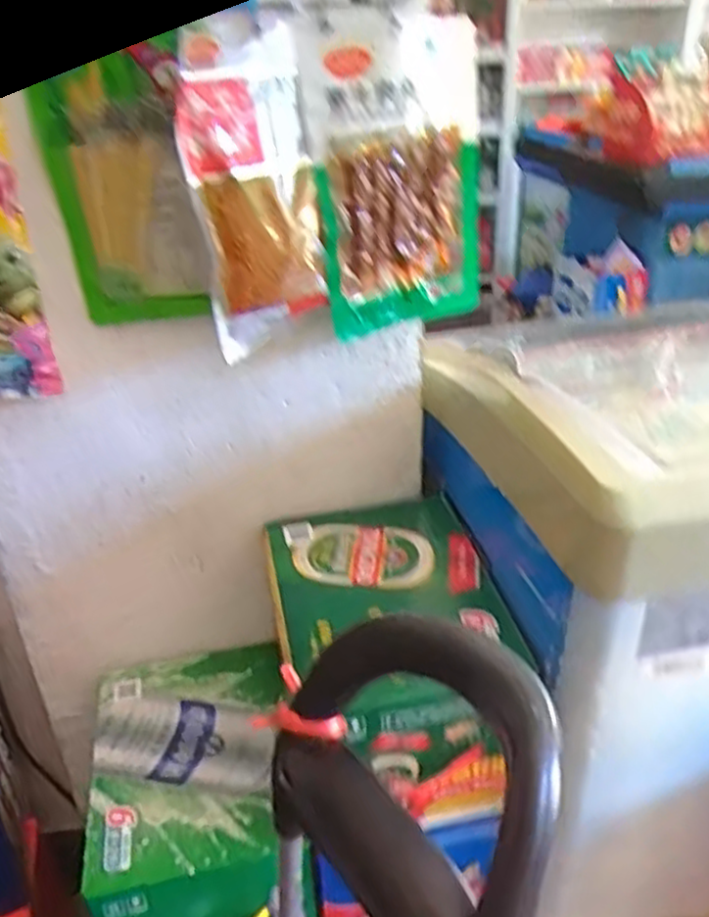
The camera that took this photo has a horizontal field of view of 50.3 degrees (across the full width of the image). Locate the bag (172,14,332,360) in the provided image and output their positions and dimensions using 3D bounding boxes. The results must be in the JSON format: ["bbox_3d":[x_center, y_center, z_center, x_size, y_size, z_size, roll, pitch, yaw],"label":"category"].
[{"bbox_3d":[-0.094,-0.228,0.681,0.118,0.252,0.061,-21,28,-29],"label":"bag"}]

